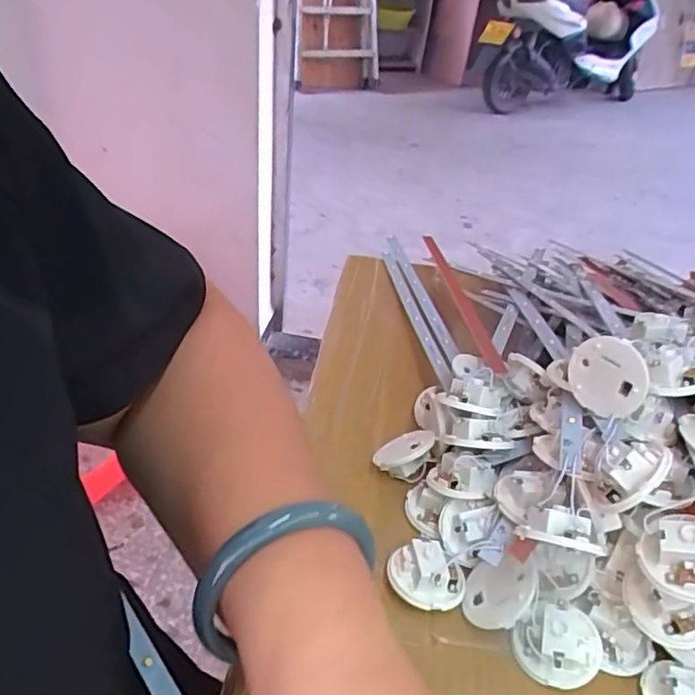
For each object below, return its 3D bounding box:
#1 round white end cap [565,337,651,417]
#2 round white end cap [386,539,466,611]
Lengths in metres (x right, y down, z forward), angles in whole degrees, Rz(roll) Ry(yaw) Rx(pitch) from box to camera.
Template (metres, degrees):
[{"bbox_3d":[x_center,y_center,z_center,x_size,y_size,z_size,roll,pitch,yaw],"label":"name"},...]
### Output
[{"bbox_3d":[0.123,0.016,0.295,0.009,0.044,0.037,-19,43,-29],"label":"round white end cap"},{"bbox_3d":[0.038,0.111,0.297,0.035,0.019,0.032,3,36,-2],"label":"round white end cap"}]

